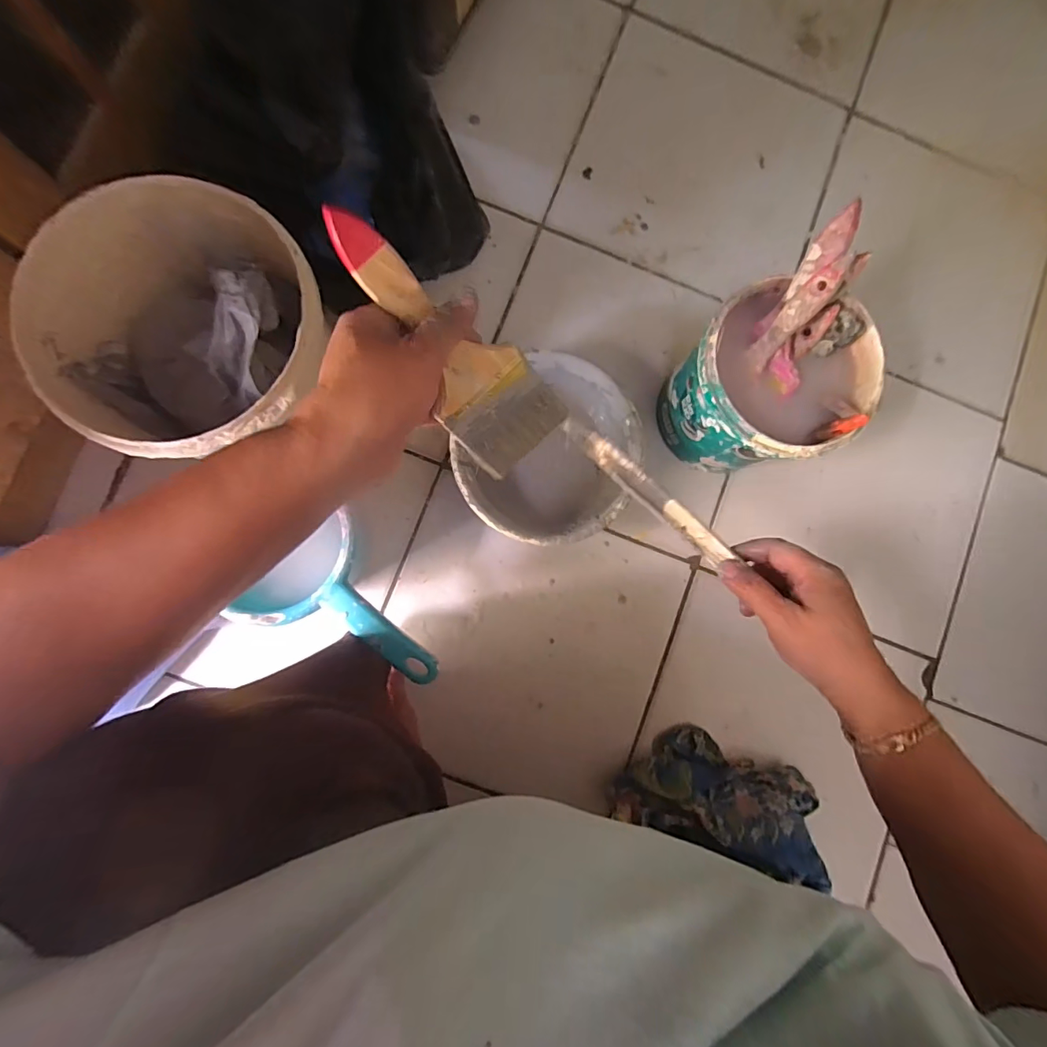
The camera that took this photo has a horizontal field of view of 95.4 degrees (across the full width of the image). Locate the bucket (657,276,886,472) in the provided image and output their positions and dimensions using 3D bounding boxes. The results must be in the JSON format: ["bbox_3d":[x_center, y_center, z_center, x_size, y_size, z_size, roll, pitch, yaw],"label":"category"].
[{"bbox_3d":[0.233,-0.132,0.496,0.152,0.157,0.143,0,85,-4],"label":"bucket"}]

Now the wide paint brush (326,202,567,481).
[{"bbox_3d":[-0.040,-0.098,0.288,0.066,0.185,0.020,-52,47,-4],"label":"wide paint brush"}]

